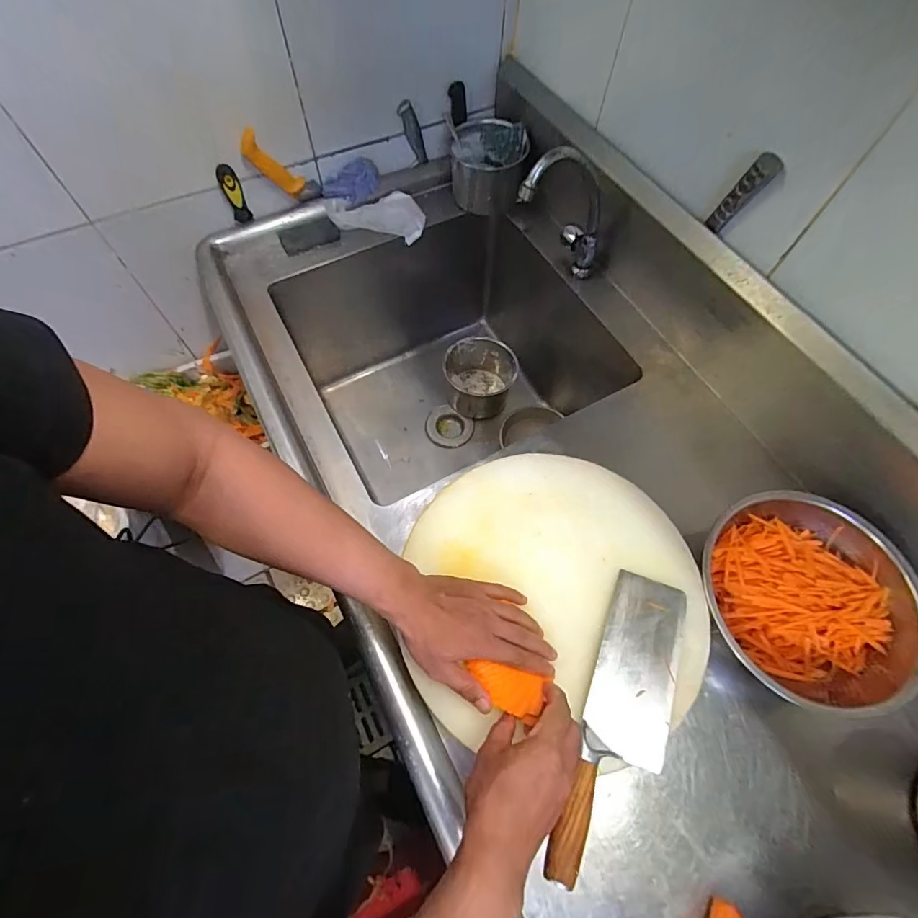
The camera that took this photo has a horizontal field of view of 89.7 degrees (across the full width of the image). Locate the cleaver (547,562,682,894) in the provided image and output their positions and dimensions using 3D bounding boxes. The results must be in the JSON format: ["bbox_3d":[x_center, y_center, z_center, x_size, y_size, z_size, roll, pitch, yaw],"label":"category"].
[{"bbox_3d":[0.173,0.263,0.475,0.081,0.037,0.295,23,66,9],"label":"cleaver"}]

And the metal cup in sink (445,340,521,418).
[{"bbox_3d":[0.049,-0.192,1.100,0.163,0.117,0.160,0,64,-1],"label":"metal cup in sink"}]

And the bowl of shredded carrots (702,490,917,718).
[{"bbox_3d":[0.424,0.166,0.566,0.225,0.073,0.240,-27,68,-13],"label":"bowl of shredded carrots"}]

